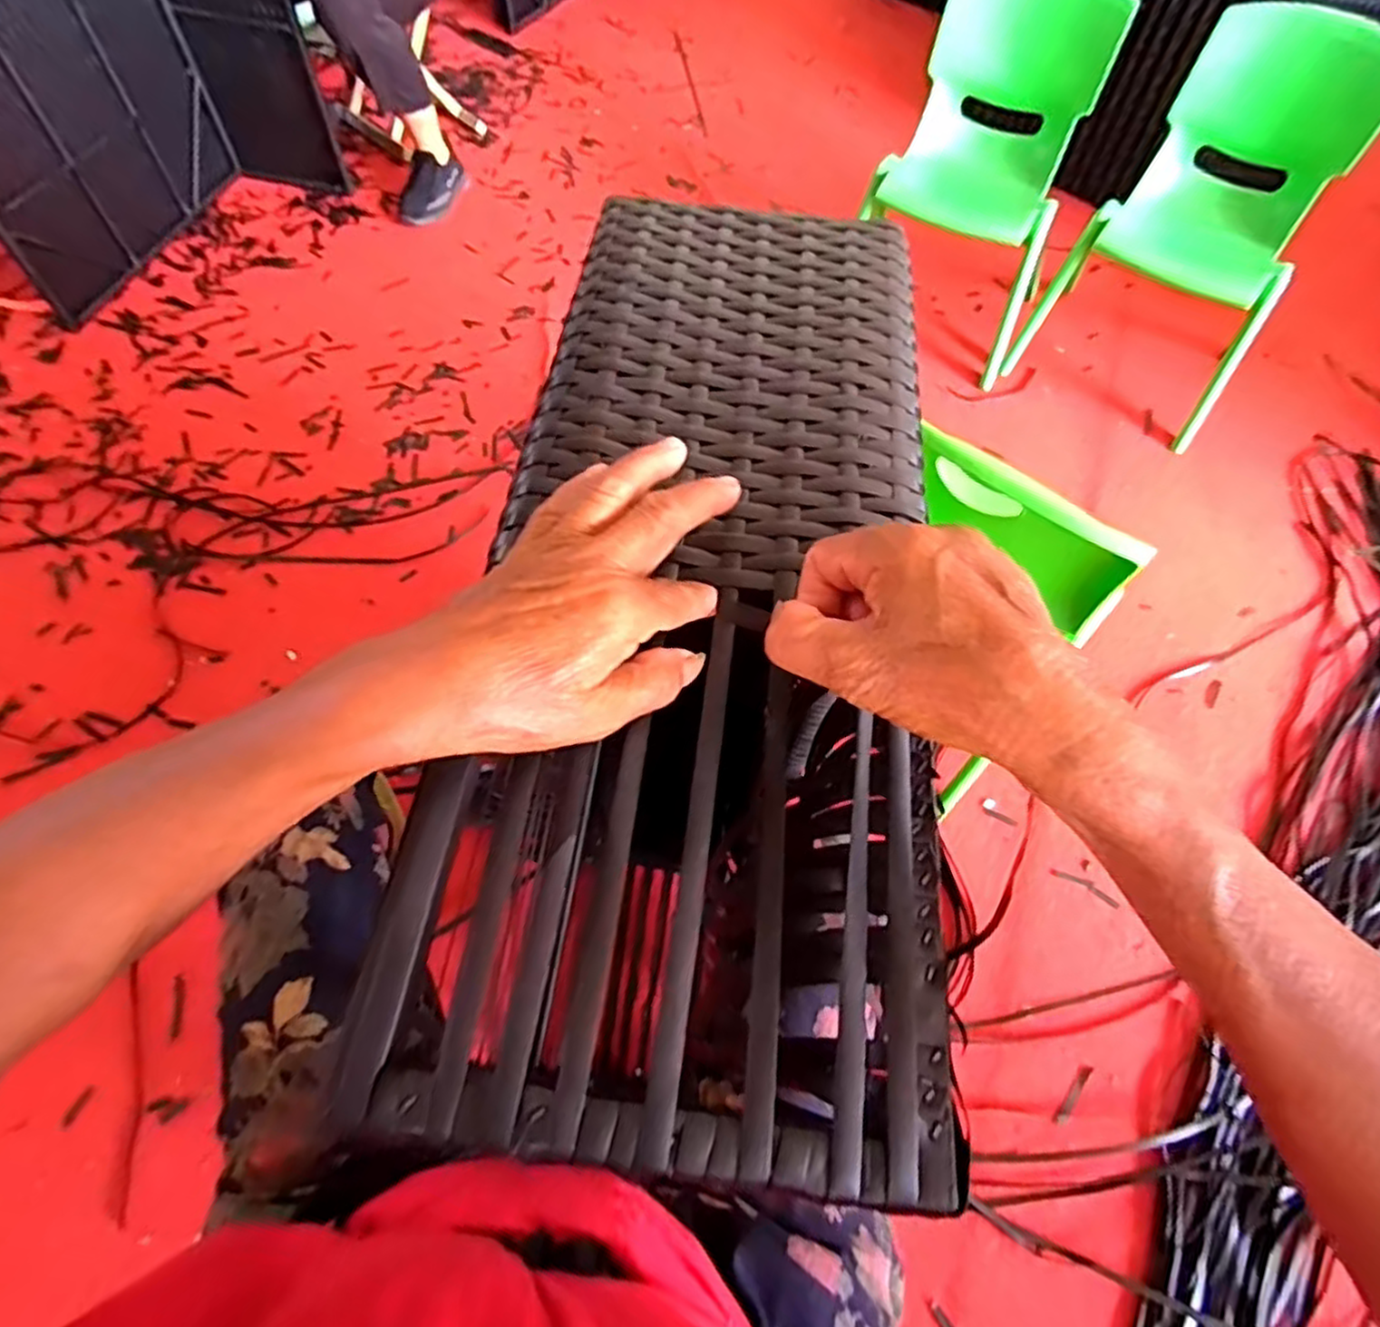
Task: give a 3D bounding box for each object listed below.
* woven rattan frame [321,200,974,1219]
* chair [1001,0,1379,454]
[{"bbox_3d":[0.014,-0.054,0.326,0.183,0.037,0.466,7,61,2],"label":"woven rattan frame"},{"bbox_3d":[0.853,-0.702,1.194,0.352,0.481,0.320,39,66,18],"label":"chair"}]

